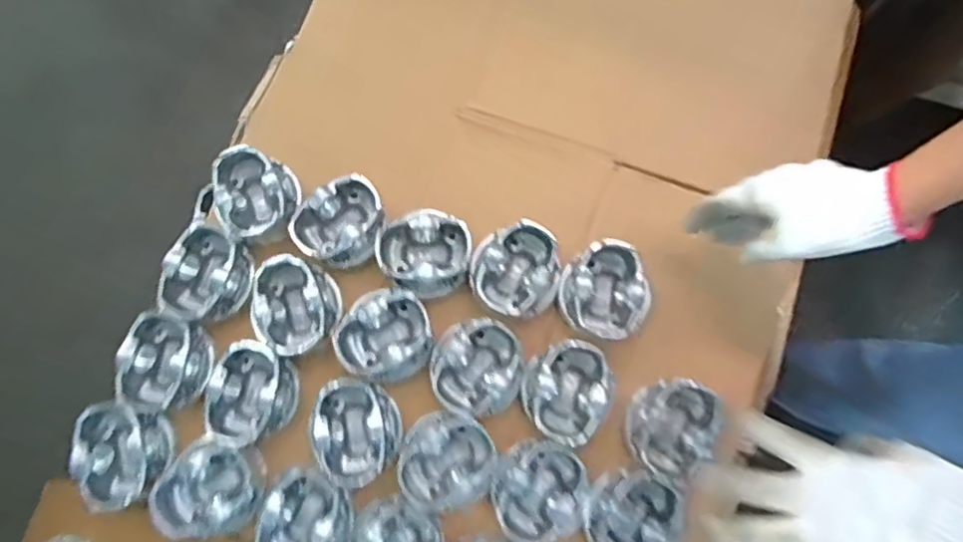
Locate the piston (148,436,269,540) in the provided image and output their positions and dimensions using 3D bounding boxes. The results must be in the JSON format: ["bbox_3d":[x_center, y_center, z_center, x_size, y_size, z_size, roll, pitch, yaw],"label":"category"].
[{"bbox_3d":[-0.229,0.185,0.548,0.077,0.057,0.077,0,77,-1],"label":"piston"}]

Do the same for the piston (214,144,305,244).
[{"bbox_3d":[-0.207,-0.072,0.585,0.076,0.046,0.086,-18,78,-5],"label":"piston"}]

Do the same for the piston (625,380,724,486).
[{"bbox_3d":[0.163,0.138,0.556,0.063,0.064,0.083,20,77,4],"label":"piston"}]

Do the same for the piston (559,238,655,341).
[{"bbox_3d":[0.110,0.019,0.580,0.074,0.066,0.077,22,78,4],"label":"piston"}]

